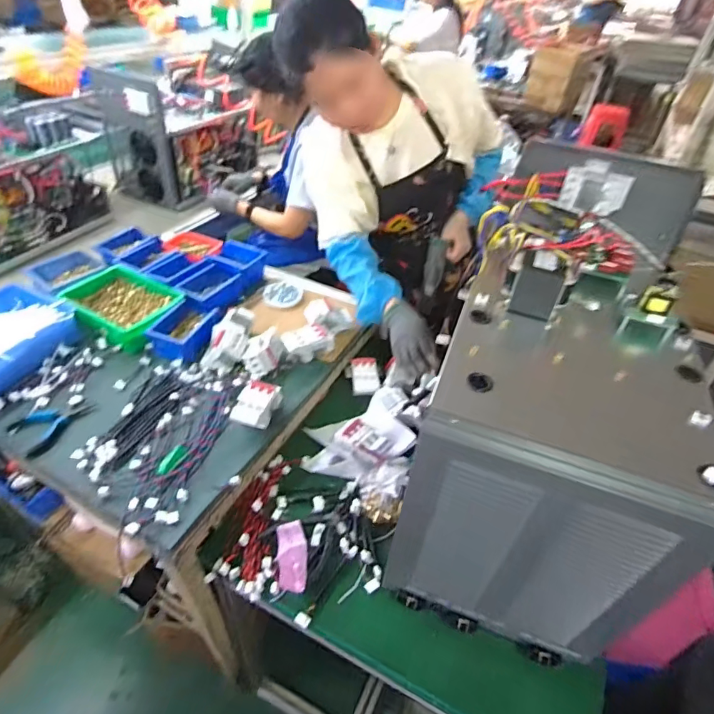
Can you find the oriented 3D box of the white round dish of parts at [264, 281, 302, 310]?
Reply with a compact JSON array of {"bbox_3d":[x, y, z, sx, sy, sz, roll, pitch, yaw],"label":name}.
[{"bbox_3d":[-0.204,-0.172,1.317,0.102,0.025,0.096,3,41,-3],"label":"white round dish of parts"}]

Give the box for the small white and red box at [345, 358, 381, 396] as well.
[{"bbox_3d":[0.014,0.045,1.123,0.071,0.033,0.097,-2,41,-8],"label":"small white and red box"}]

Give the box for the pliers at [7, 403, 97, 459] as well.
[{"bbox_3d":[-0.614,0.131,0.948,0.113,0.017,0.145,18,42,15],"label":"pliers"}]

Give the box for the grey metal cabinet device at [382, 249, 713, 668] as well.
[{"bbox_3d":[0.246,0.153,0.672,0.293,0.449,0.305,16,42,13],"label":"grey metal cabinet device"}]

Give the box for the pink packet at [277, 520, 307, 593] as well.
[{"bbox_3d":[-0.109,0.331,0.800,0.050,0.033,0.123,-1,41,-8],"label":"pink packet"}]

